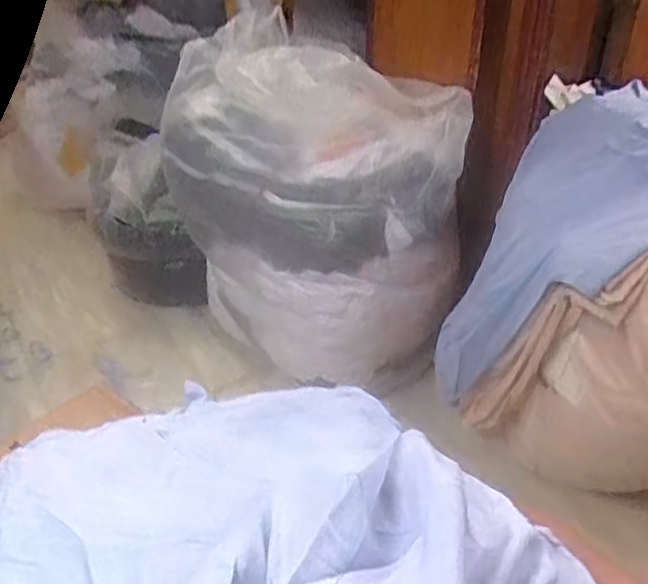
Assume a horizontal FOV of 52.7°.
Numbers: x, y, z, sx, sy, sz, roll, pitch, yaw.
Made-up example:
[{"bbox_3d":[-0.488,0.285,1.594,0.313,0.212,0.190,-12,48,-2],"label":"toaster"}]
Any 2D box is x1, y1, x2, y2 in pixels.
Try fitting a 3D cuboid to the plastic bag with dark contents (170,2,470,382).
[{"bbox_3d":[-0.024,-0.164,1.305,0.547,0.589,0.310,25,44,30],"label":"plastic bag with dark contents"}]

